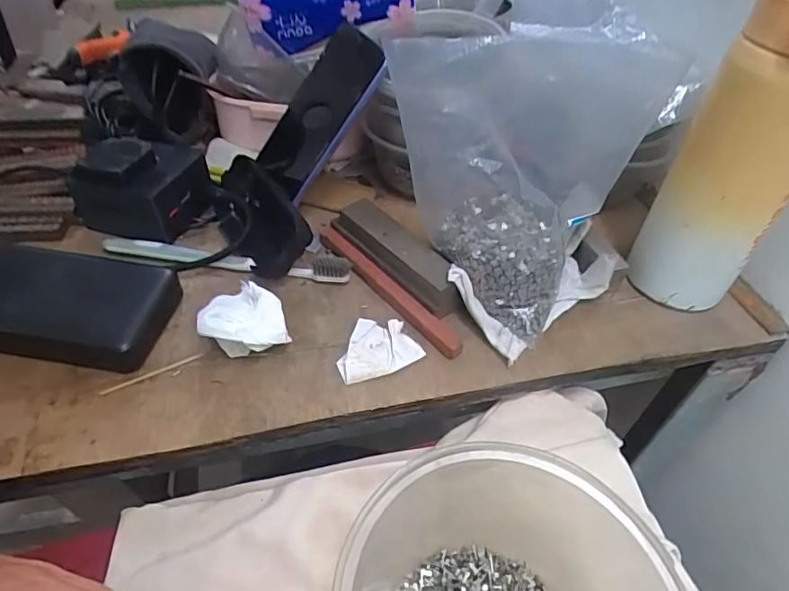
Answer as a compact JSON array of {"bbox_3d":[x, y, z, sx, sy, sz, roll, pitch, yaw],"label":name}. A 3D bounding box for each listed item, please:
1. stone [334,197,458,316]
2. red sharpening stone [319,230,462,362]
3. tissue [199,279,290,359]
[{"bbox_3d":[0.002,-0.031,0.379,0.033,0.028,0.116,-30,57,-26],"label":"stone"},{"bbox_3d":[-0.011,-0.011,0.373,0.014,0.010,0.159,-31,58,-27],"label":"red sharpening stone"},{"bbox_3d":[-0.097,0.018,0.333,0.049,0.027,0.058,-36,60,-29],"label":"tissue"}]

